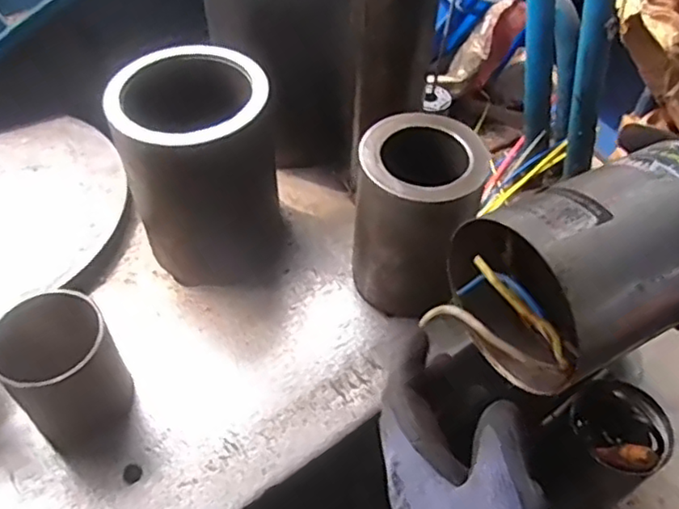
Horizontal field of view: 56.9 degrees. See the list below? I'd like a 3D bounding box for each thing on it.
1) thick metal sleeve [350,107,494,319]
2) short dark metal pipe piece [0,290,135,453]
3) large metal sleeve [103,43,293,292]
[{"bbox_3d":[0.056,-0.024,0.472,0.082,0.140,0.084,1,50,-1],"label":"thick metal sleeve"},{"bbox_3d":[-0.178,0.078,0.415,0.064,0.089,0.068,1,50,-1],"label":"short dark metal pipe piece"},{"bbox_3d":[-0.102,-0.060,0.487,0.117,0.158,0.100,-10,51,-10],"label":"large metal sleeve"}]

